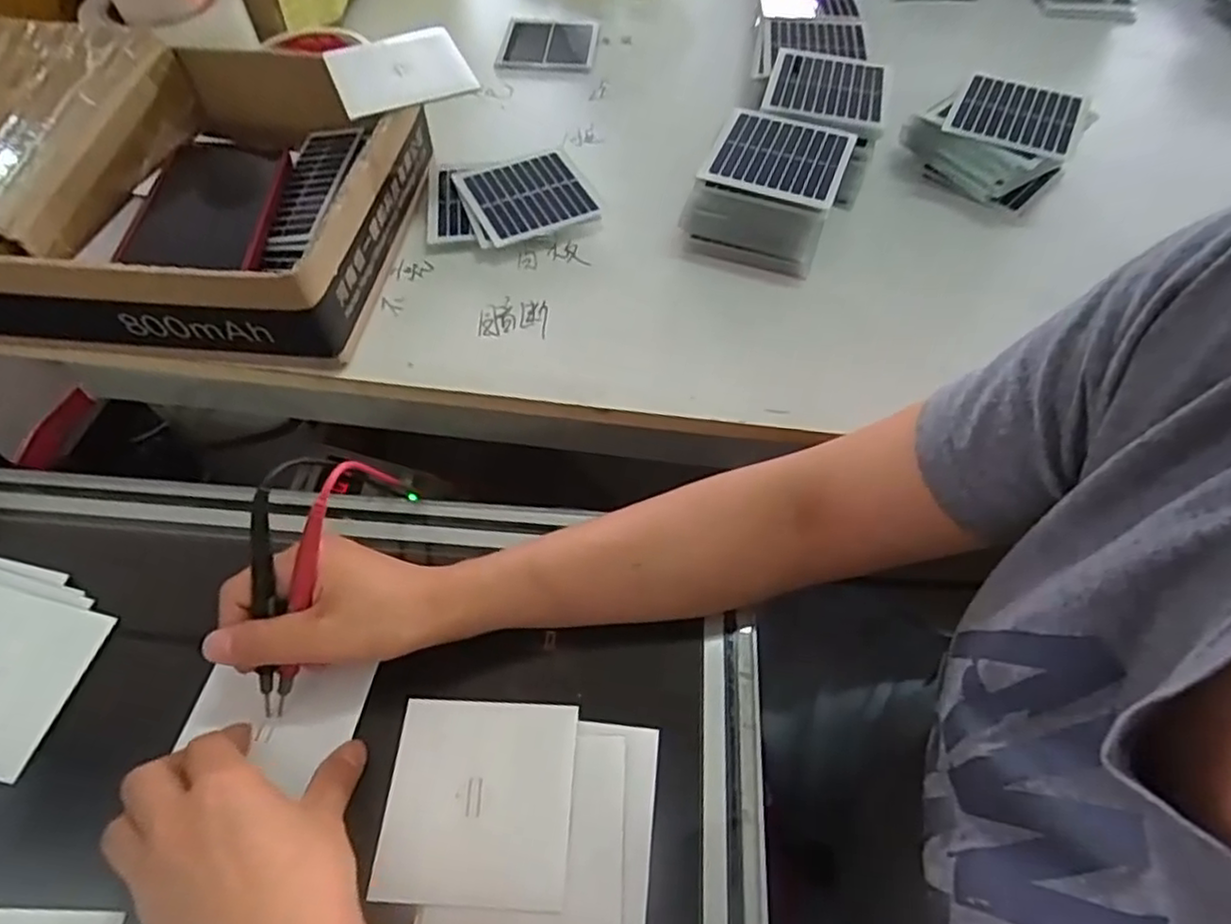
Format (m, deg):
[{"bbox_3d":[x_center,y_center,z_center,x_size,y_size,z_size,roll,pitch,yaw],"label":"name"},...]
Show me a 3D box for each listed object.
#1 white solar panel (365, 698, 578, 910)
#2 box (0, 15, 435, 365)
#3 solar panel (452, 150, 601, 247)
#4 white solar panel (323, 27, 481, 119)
[{"bbox_3d":[-0.066,0.163,0.333,0.087,0.005,0.088,3,56,1],"label":"white solar panel"},{"bbox_3d":[-0.327,-0.186,0.458,0.361,0.084,0.232,5,56,3],"label":"box"},{"bbox_3d":[-0.066,-0.197,0.501,0.079,0.006,0.092,-22,59,-15],"label":"solar panel"},{"bbox_3d":[-0.147,-0.268,0.468,0.087,0.012,0.073,-21,59,-14],"label":"white solar panel"}]

